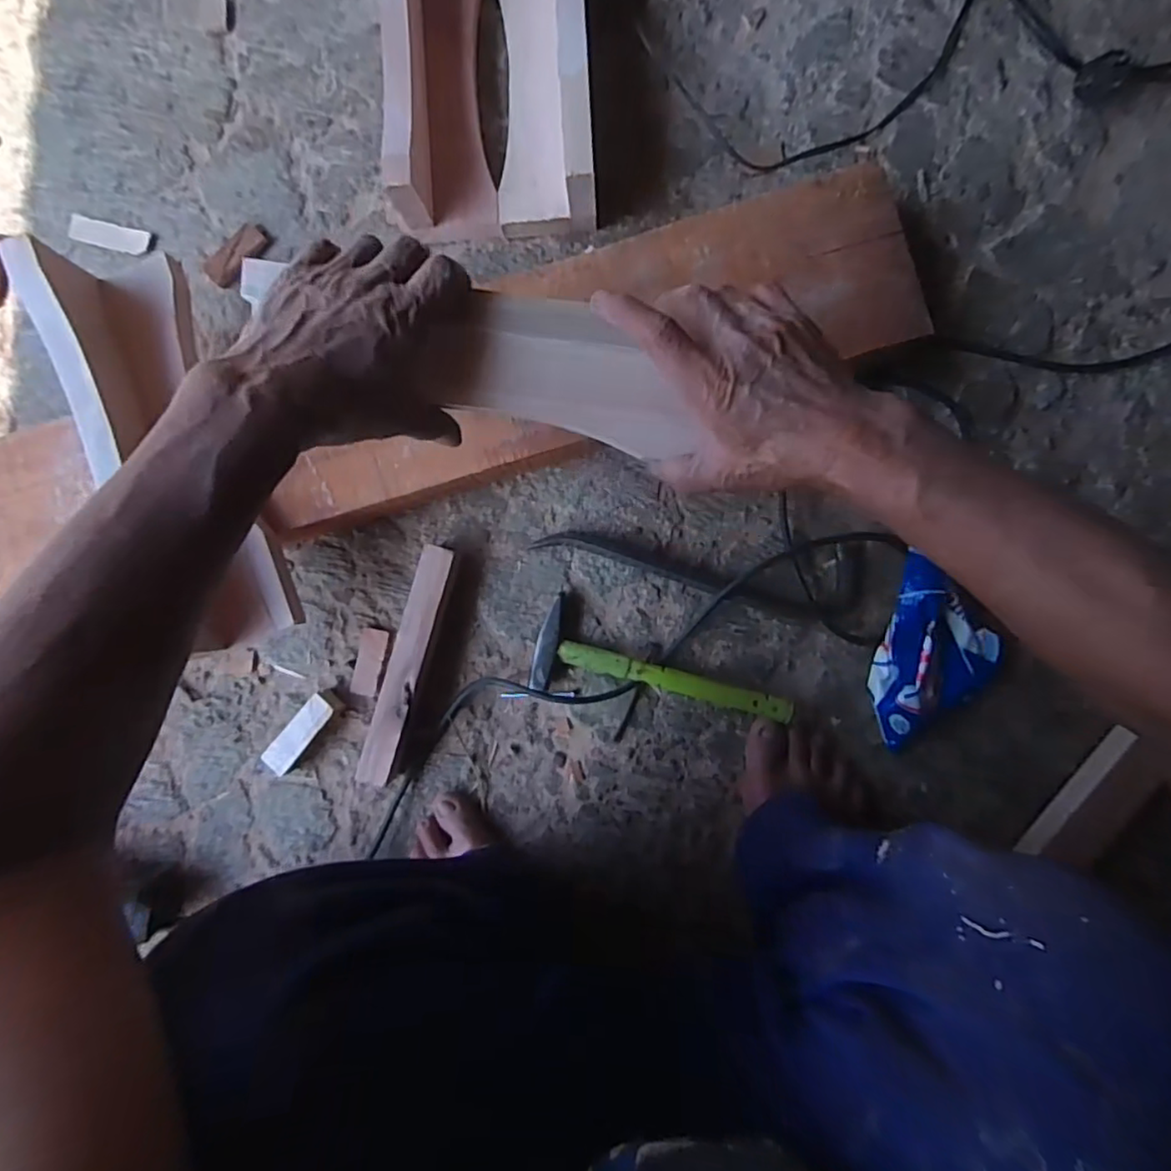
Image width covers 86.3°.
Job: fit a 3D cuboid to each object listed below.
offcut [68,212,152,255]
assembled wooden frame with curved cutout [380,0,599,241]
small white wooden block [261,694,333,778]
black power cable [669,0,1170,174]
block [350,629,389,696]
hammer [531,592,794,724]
[{"bbox_3d":[-0.457,-0.337,0.600,0.080,0.006,0.025,13,92,2],"label":"offcut"},{"bbox_3d":[-0.084,-0.484,0.547,0.170,0.091,0.323,-2,91,2],"label":"assembled wooden frame with curved cutout"},{"bbox_3d":[-0.267,0.140,0.587,0.030,0.027,0.087,44,92,1],"label":"small white wooden block"},{"bbox_3d":[0.373,-0.503,0.558,0.512,0.048,0.276,-35,90,2],"label":"black power cable"},{"bbox_3d":[-0.205,0.073,0.593,0.028,0.008,0.063,12,91,2],"label":"block"},{"bbox_3d":[0.068,0.080,0.566,0.231,0.037,0.088,13,92,2],"label":"hammer"}]

